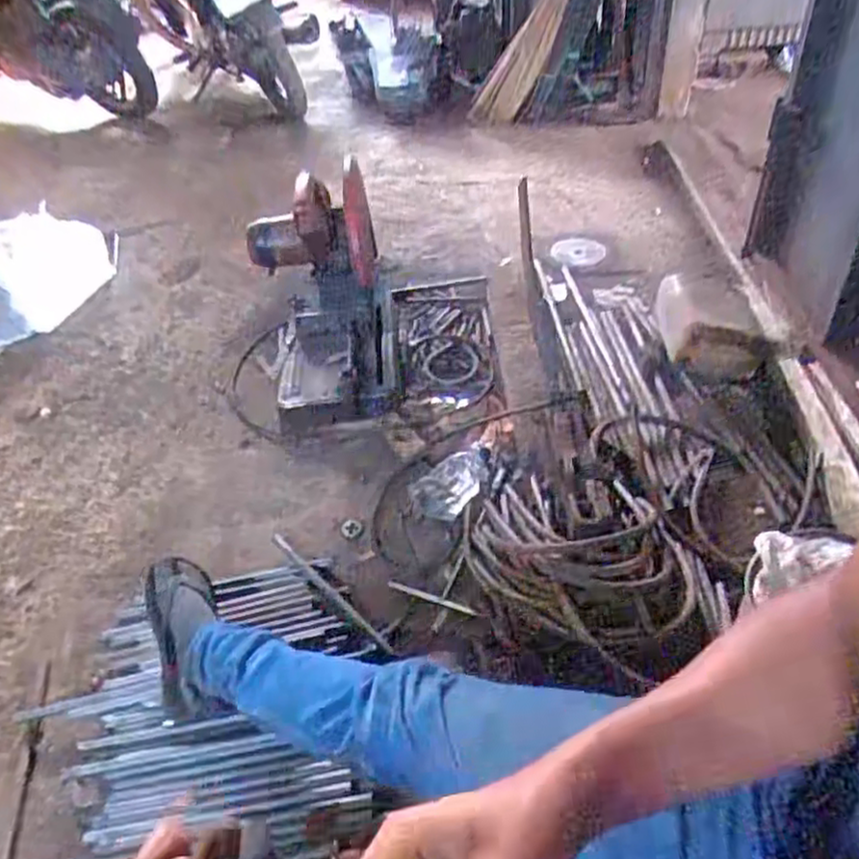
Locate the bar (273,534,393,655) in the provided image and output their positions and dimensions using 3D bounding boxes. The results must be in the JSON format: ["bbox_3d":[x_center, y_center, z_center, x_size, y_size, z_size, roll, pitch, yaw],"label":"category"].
[{"bbox_3d":[-0.172,0.263,1.171,0.020,0.016,0.330,-32,47,-27],"label":"bar"}]

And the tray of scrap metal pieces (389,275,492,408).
[{"bbox_3d":[0.040,-0.229,1.697,0.227,0.058,0.488,-6,41,0],"label":"tray of scrap metal pieces"}]

